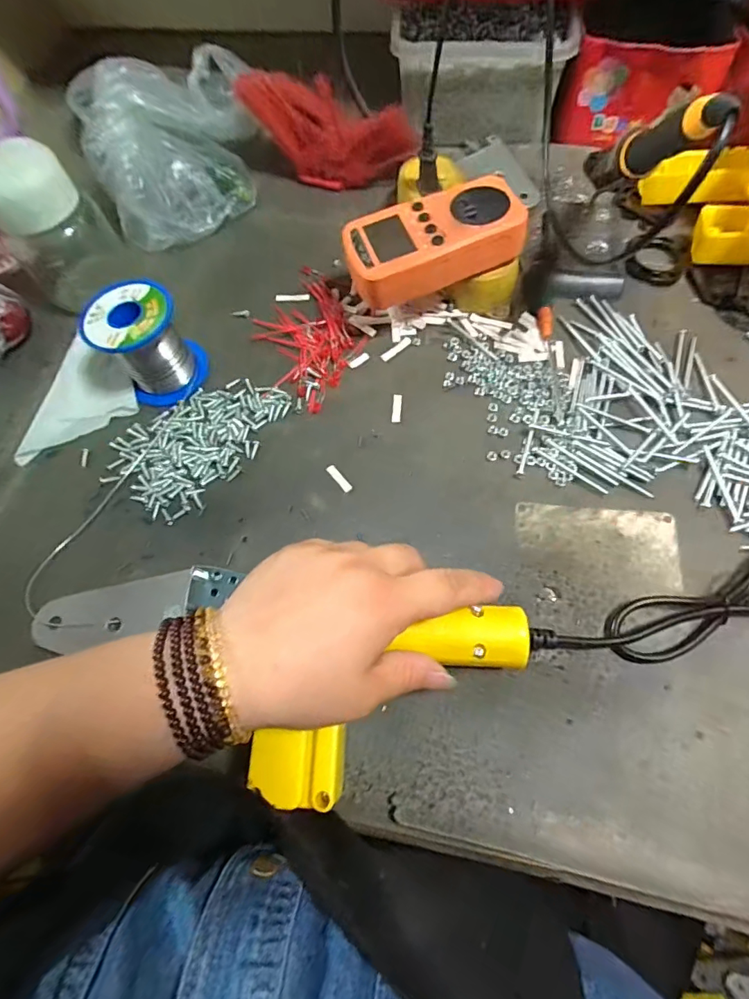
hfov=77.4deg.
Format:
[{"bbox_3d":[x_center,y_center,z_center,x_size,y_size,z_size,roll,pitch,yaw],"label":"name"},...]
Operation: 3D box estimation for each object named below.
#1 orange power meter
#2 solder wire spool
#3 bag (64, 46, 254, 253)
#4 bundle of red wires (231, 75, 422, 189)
[{"bbox_3d":[0.041,-0.193,0.345,0.125,0.032,0.066,-20,67,-6],"label":"orange power meter"},{"bbox_3d":[-0.167,-0.115,0.345,0.061,0.057,0.068,-40,70,-13],"label":"solder wire spool"},{"bbox_3d":[-0.191,-0.347,0.435,0.140,0.088,0.209,-4,67,1],"label":"bag"},{"bbox_3d":[-0.040,-0.345,0.440,0.161,0.070,0.047,10,68,7],"label":"bundle of red wires"}]

